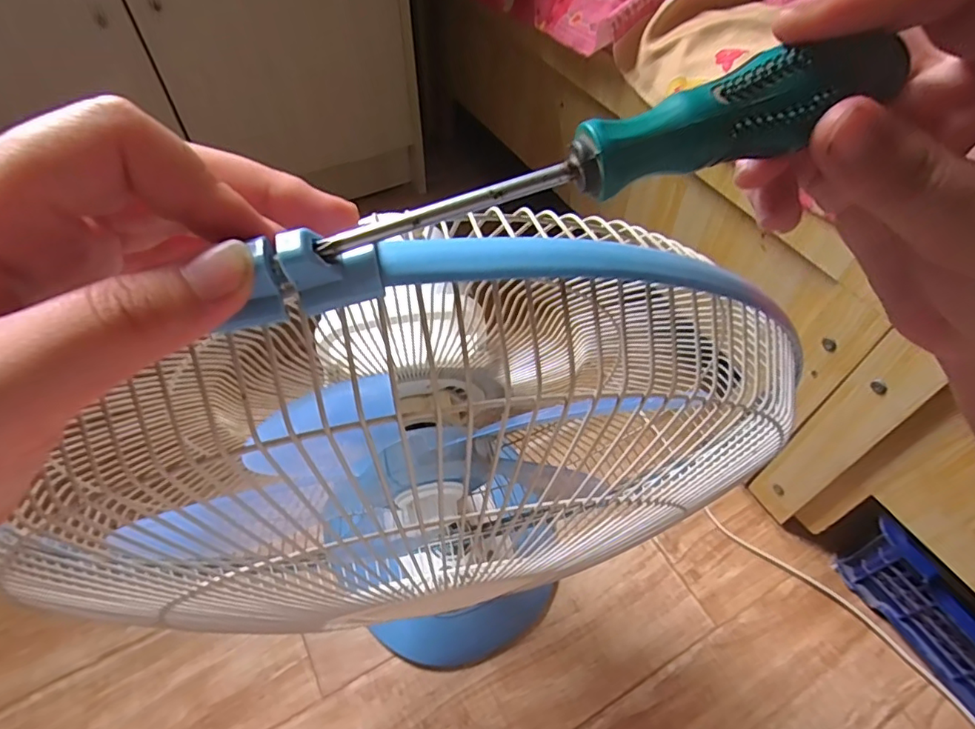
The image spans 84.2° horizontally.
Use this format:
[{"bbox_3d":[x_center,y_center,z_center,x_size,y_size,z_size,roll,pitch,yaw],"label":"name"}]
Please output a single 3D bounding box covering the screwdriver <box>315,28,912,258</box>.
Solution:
[{"bbox_3d":[0.028,-0.052,0.138,0.141,0.017,0.016,-17,54,3],"label":"screwdriver"}]

